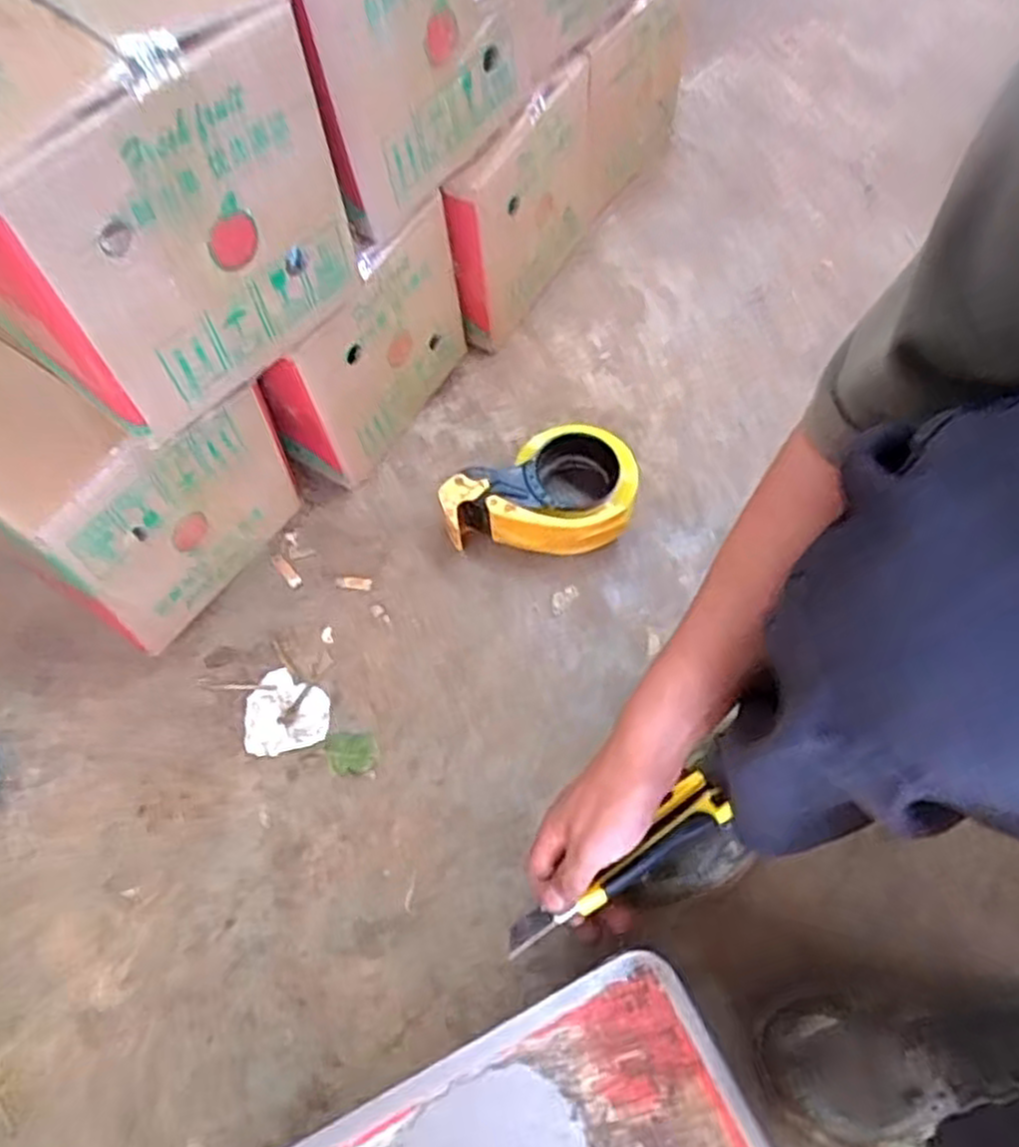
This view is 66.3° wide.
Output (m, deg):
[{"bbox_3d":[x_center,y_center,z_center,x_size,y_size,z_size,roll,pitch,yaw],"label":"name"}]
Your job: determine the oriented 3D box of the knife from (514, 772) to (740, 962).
[{"bbox_3d":[0.071,0.194,0.522,0.170,0.026,0.036,-33,67,-8],"label":"knife"}]

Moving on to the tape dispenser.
[{"bbox_3d":[0.027,-0.072,0.723,0.173,0.064,0.103,-13,64,-2],"label":"tape dispenser"}]

